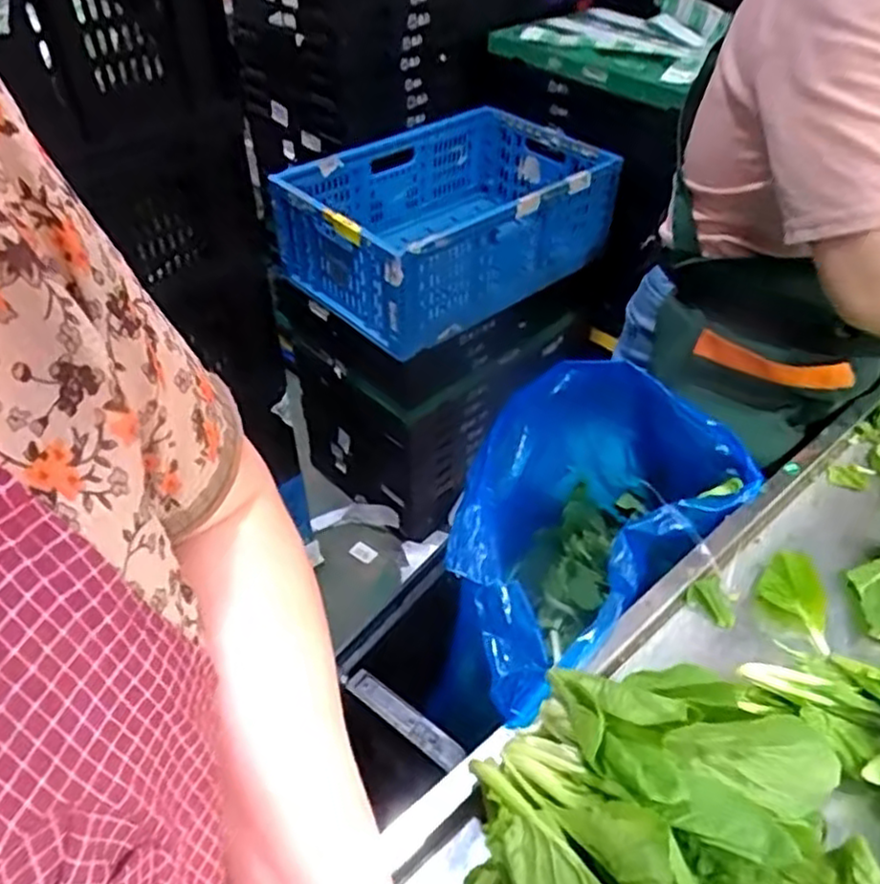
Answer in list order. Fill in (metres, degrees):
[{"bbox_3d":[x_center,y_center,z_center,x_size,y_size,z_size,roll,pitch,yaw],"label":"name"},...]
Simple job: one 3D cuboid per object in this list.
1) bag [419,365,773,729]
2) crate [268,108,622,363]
[{"bbox_3d":[0.106,0.112,0.753,0.382,0.256,0.265,-33,52,-31],"label":"bag"},{"bbox_3d":[0.027,-0.448,1.499,0.629,0.269,0.402,-30,51,-29],"label":"crate"}]

